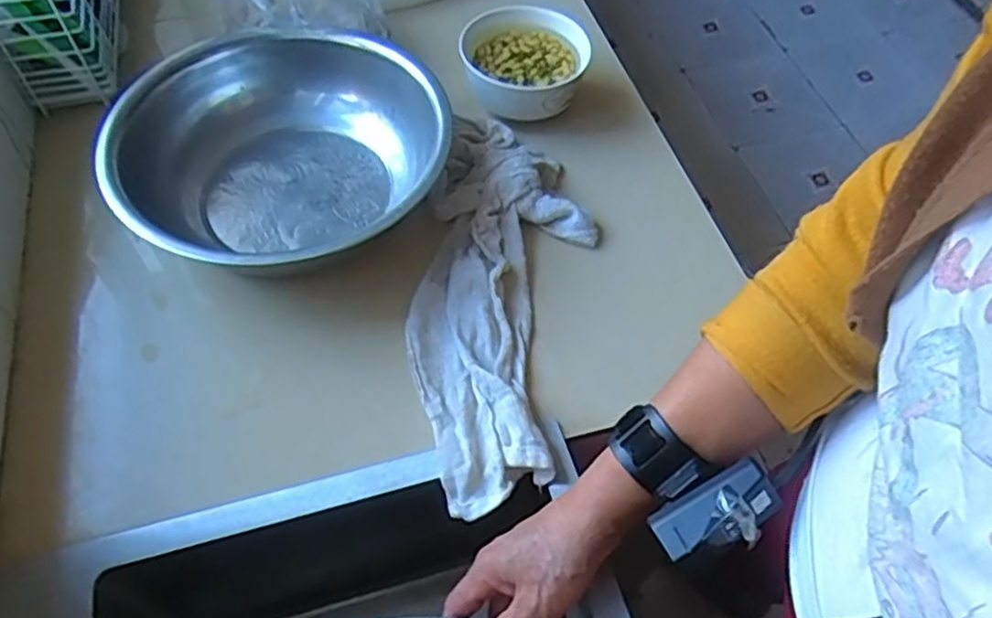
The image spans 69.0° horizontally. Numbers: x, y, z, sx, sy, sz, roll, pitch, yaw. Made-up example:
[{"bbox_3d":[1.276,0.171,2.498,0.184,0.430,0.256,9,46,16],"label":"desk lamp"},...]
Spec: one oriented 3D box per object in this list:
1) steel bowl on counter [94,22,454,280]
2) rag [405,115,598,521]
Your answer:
[{"bbox_3d":[-0.183,-0.133,0.638,0.272,0.086,0.273,1,56,-1],"label":"steel bowl on counter"},{"bbox_3d":[0.006,-0.020,0.595,0.143,0.042,0.377,6,56,3],"label":"rag"}]

